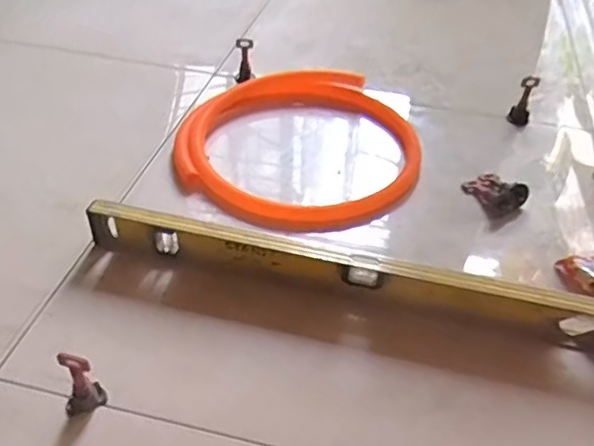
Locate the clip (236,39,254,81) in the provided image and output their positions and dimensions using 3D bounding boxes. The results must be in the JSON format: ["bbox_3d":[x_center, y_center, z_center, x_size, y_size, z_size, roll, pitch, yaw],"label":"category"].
[{"bbox_3d":[-0.084,-0.261,0.936,0.028,0.067,0.026,-2,43,-6],"label":"clip"}]

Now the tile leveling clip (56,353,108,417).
[{"bbox_3d":[-0.183,0.133,0.491,0.033,0.061,0.021,-28,51,-30],"label":"tile leveling clip"}]

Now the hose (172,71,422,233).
[{"bbox_3d":[0.001,-0.109,0.806,0.331,0.047,0.323,-4,43,-8],"label":"hose"}]

